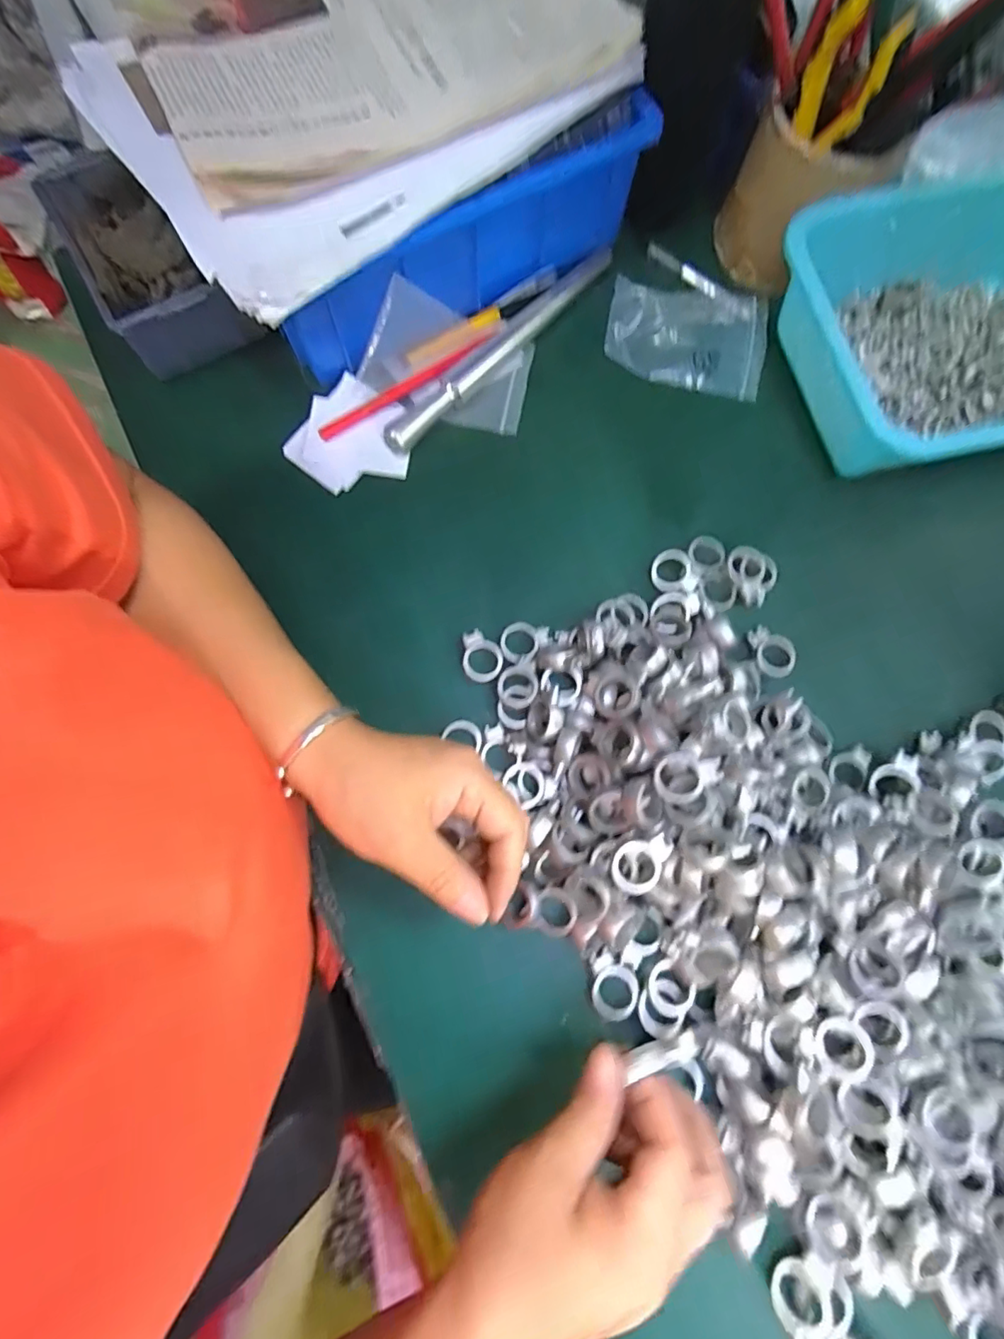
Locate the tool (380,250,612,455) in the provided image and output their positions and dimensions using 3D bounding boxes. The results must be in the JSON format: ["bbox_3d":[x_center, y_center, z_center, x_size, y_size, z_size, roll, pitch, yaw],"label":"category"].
[{"bbox_3d":[0.001,-0.239,0.384,0.015,0.011,0.228,42,81,8],"label":"tool"}]

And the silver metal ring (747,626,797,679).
[{"bbox_3d":[0.180,-0.012,0.348,0.024,0.006,0.035,-17,78,-4],"label":"silver metal ring"}]

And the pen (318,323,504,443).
[{"bbox_3d":[-0.064,-0.212,0.384,0.159,0.008,0.016,-33,80,-7],"label":"pen"}]

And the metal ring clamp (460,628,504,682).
[{"bbox_3d":[-0.014,-0.009,0.340,0.026,0.004,0.034,-16,78,-4],"label":"metal ring clamp"}]

